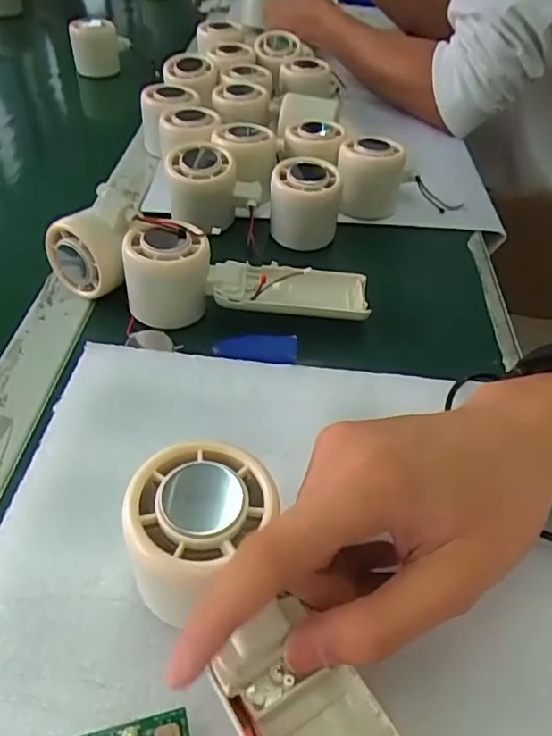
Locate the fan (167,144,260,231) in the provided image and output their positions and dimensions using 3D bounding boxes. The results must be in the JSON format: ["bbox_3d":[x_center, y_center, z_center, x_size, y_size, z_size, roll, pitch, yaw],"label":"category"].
[{"bbox_3d":[-0.051,-0.146,0.483,0.076,0.051,0.051,-1,42,-9],"label":"fan"}]

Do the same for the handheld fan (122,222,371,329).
[{"bbox_3d":[-0.019,-0.056,0.405,0.165,0.059,0.056,3,41,-12],"label":"handheld fan"}]

